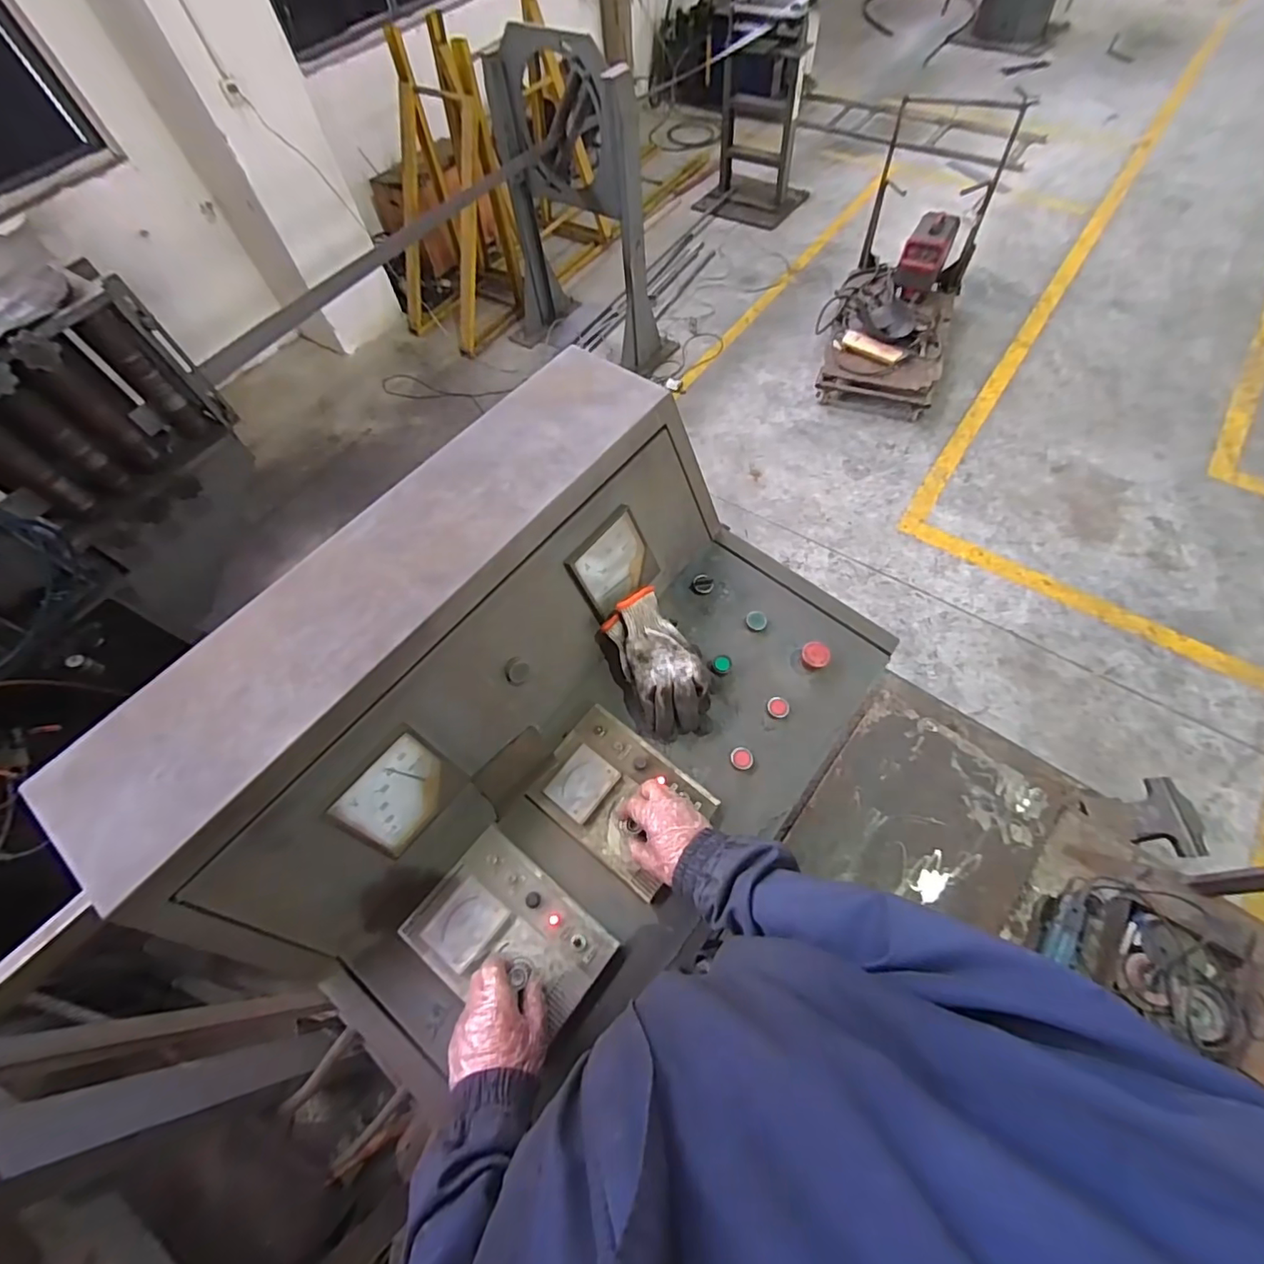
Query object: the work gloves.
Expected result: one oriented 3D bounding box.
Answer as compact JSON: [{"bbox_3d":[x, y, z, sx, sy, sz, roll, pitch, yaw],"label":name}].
[{"bbox_3d":[0.035,0.050,0.751,0.115,0.077,0.208,-24,83,-9],"label":"work gloves"}]

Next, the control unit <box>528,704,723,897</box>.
[{"bbox_3d":[-0.012,0.208,0.689,0.193,0.047,0.149,33,69,19],"label":"control unit"}]

